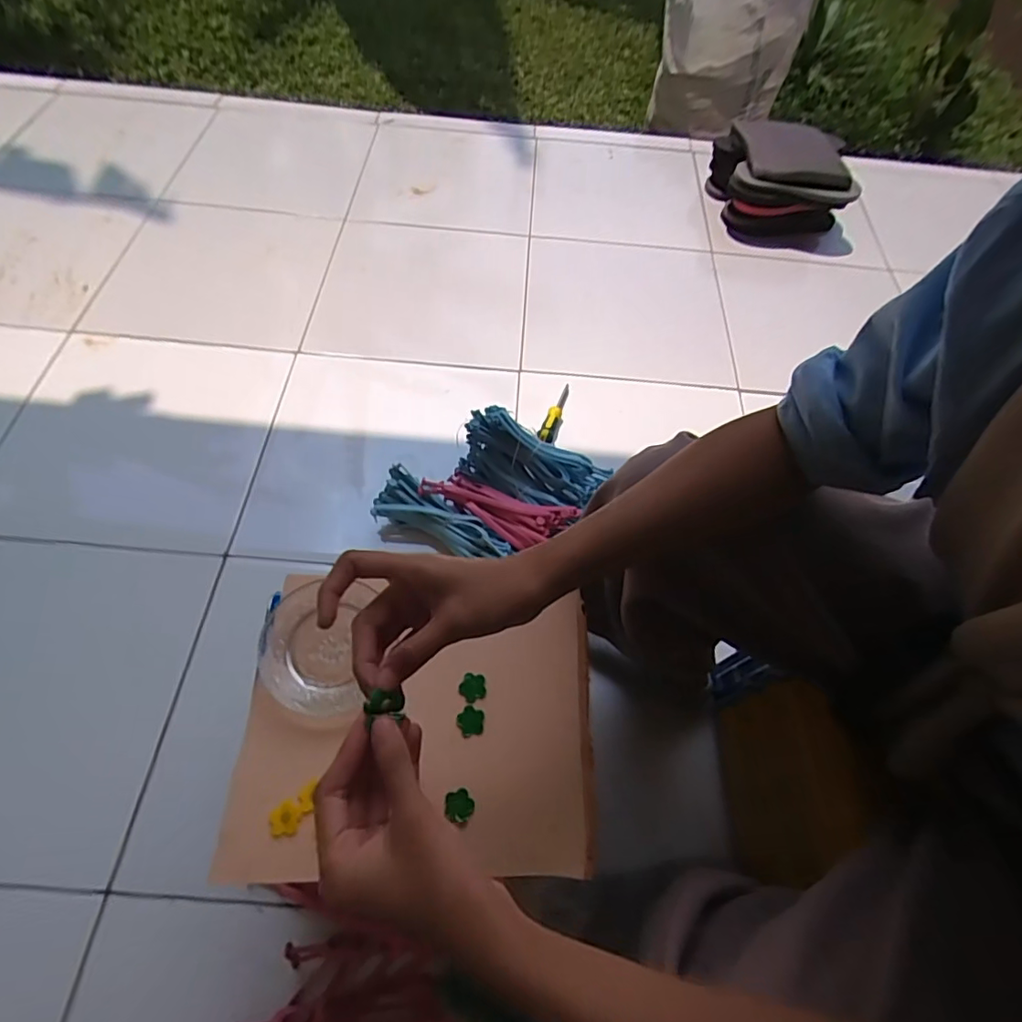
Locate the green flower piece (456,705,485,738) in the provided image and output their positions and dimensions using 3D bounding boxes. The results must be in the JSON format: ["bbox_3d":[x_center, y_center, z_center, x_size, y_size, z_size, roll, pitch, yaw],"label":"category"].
[{"bbox_3d":[-0.034,0.178,0.465,0.023,0.004,0.024,2,61,-3],"label":"green flower piece"}]

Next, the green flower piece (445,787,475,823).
[{"bbox_3d":[-0.042,0.231,0.432,0.023,0.004,0.023,2,61,-3],"label":"green flower piece"}]

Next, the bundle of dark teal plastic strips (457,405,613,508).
[{"bbox_3d":[0.028,-0.062,0.789,0.203,0.109,0.031,26,21,3],"label":"bundle of dark teal plastic strips"}]

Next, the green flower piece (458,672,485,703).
[{"bbox_3d":[-0.034,0.153,0.477,0.022,0.004,0.024,-1,61,-4],"label":"green flower piece"}]

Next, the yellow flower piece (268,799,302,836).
[{"bbox_3d":[-0.171,0.233,0.415,0.022,0.004,0.023,2,61,-3],"label":"yellow flower piece"}]

